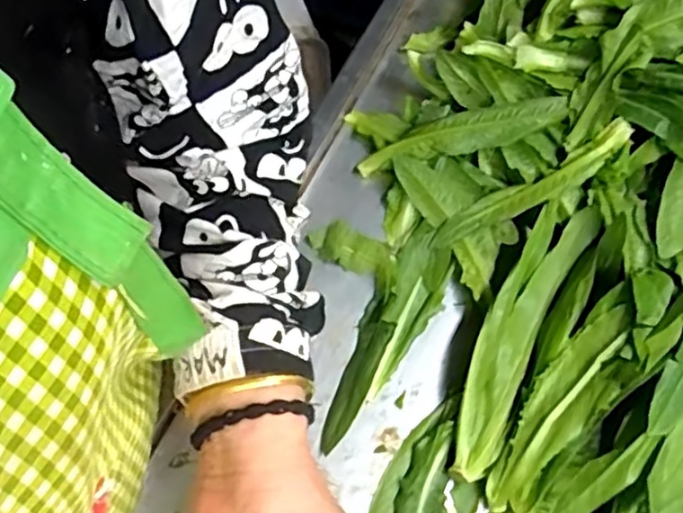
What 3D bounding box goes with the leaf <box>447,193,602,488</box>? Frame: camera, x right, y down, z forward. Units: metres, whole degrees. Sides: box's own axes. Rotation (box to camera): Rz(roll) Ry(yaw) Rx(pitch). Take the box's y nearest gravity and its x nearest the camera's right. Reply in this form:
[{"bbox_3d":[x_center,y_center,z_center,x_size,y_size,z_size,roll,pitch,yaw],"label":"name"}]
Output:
[{"bbox_3d":[0.122,0.051,0.464,0.043,0.031,0.206,26,68,10],"label":"leaf"}]

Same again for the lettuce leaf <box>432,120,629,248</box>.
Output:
[{"bbox_3d":[0.141,-0.050,0.495,0.161,0.013,0.025,-29,68,10],"label":"lettuce leaf"}]

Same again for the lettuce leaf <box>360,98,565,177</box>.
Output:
[{"bbox_3d":[0.091,-0.094,0.516,0.160,0.018,0.029,-13,66,11],"label":"lettuce leaf"}]

